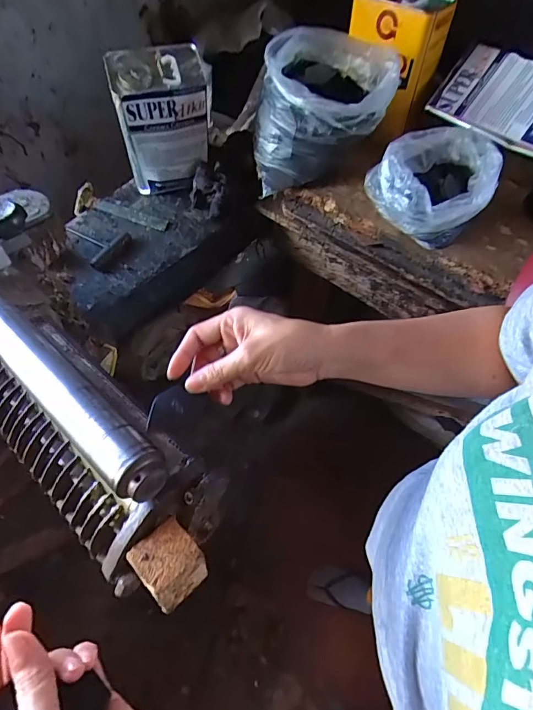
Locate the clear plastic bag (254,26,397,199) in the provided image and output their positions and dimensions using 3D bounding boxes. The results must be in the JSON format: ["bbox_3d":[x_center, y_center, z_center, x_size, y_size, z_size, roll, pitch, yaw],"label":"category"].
[{"bbox_3d":[0.096,-0.430,0.734,0.221,0.187,0.201,7,55,8],"label":"clear plastic bag"}]

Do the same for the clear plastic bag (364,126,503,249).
[{"bbox_3d":[0.285,-0.280,0.694,0.197,0.108,0.154,-15,55,-7],"label":"clear plastic bag"}]

